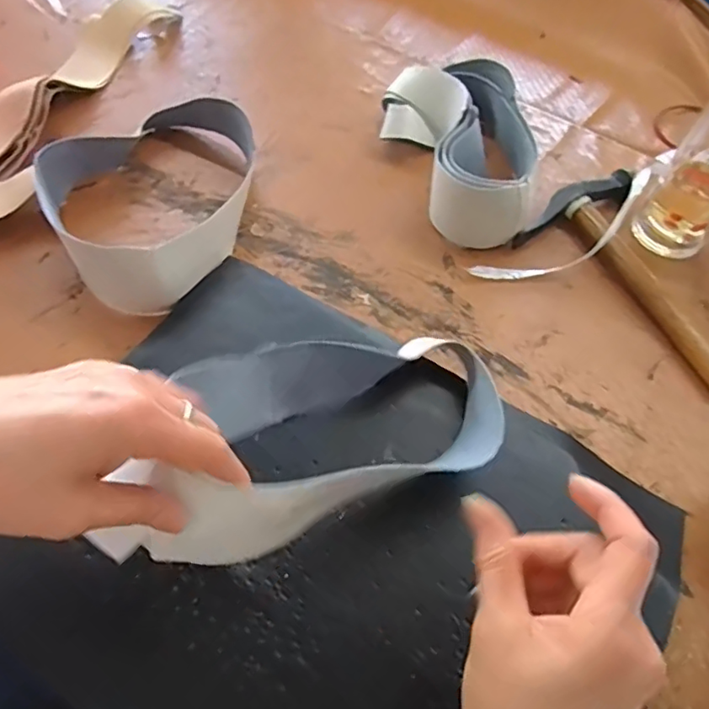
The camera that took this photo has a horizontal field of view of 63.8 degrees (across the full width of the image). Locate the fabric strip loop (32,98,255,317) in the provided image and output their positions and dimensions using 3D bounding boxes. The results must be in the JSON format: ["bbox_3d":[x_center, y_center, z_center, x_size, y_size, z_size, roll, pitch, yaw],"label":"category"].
[{"bbox_3d":[-0.177,-0.141,0.506,0.180,0.060,0.203,34,62,15],"label":"fabric strip loop"}]

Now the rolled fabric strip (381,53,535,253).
[{"bbox_3d":[0.108,-0.211,0.576,0.141,0.068,0.219,-4,59,-7],"label":"rolled fabric strip"}]

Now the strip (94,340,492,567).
[{"bbox_3d":[-0.025,0.036,0.367,0.256,0.107,0.141,-19,62,-15],"label":"strip"}]

